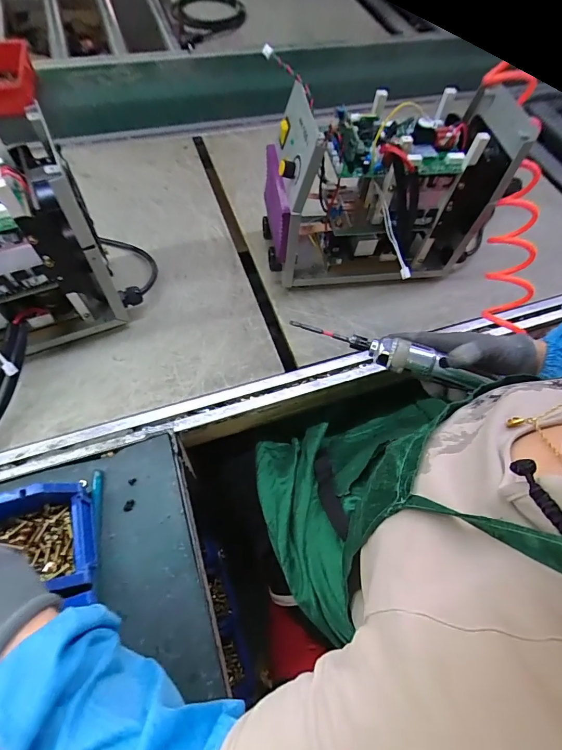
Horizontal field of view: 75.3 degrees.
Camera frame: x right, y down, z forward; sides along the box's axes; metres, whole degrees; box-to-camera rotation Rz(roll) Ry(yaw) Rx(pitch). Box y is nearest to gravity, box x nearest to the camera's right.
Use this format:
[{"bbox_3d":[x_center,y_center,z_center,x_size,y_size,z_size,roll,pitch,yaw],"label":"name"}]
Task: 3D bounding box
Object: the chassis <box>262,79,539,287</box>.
[{"bbox_3d":[0.142,-0.262,0.539,0.310,0.236,0.136,-8,63,-8],"label":"chassis"}]

